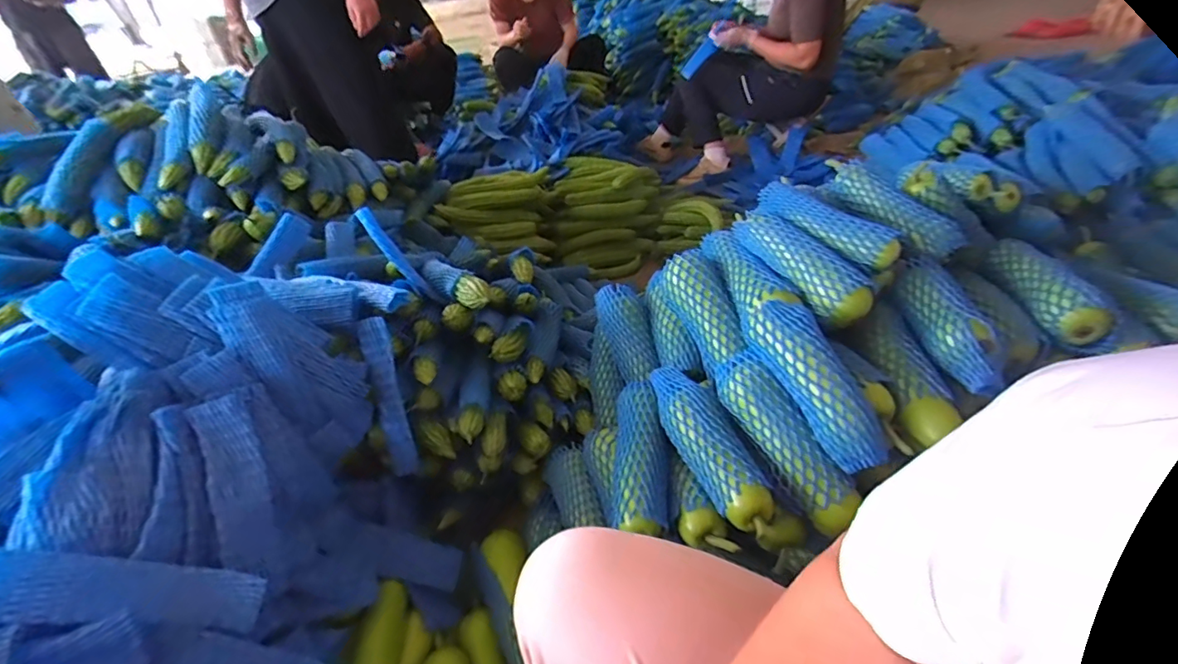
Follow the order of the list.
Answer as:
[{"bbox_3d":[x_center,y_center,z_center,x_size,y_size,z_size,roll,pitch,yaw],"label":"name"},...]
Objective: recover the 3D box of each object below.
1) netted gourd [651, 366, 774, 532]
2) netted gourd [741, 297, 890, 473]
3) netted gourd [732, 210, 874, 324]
[{"bbox_3d":[0.154,0.135,0.693,0.079,0.061,0.250,-16,37,-12],"label":"netted gourd"},{"bbox_3d":[0.281,0.054,0.643,0.075,0.060,0.231,-20,64,-16],"label":"netted gourd"},{"bbox_3d":[0.309,-0.109,0.773,0.076,0.072,0.242,-16,37,-12],"label":"netted gourd"}]

